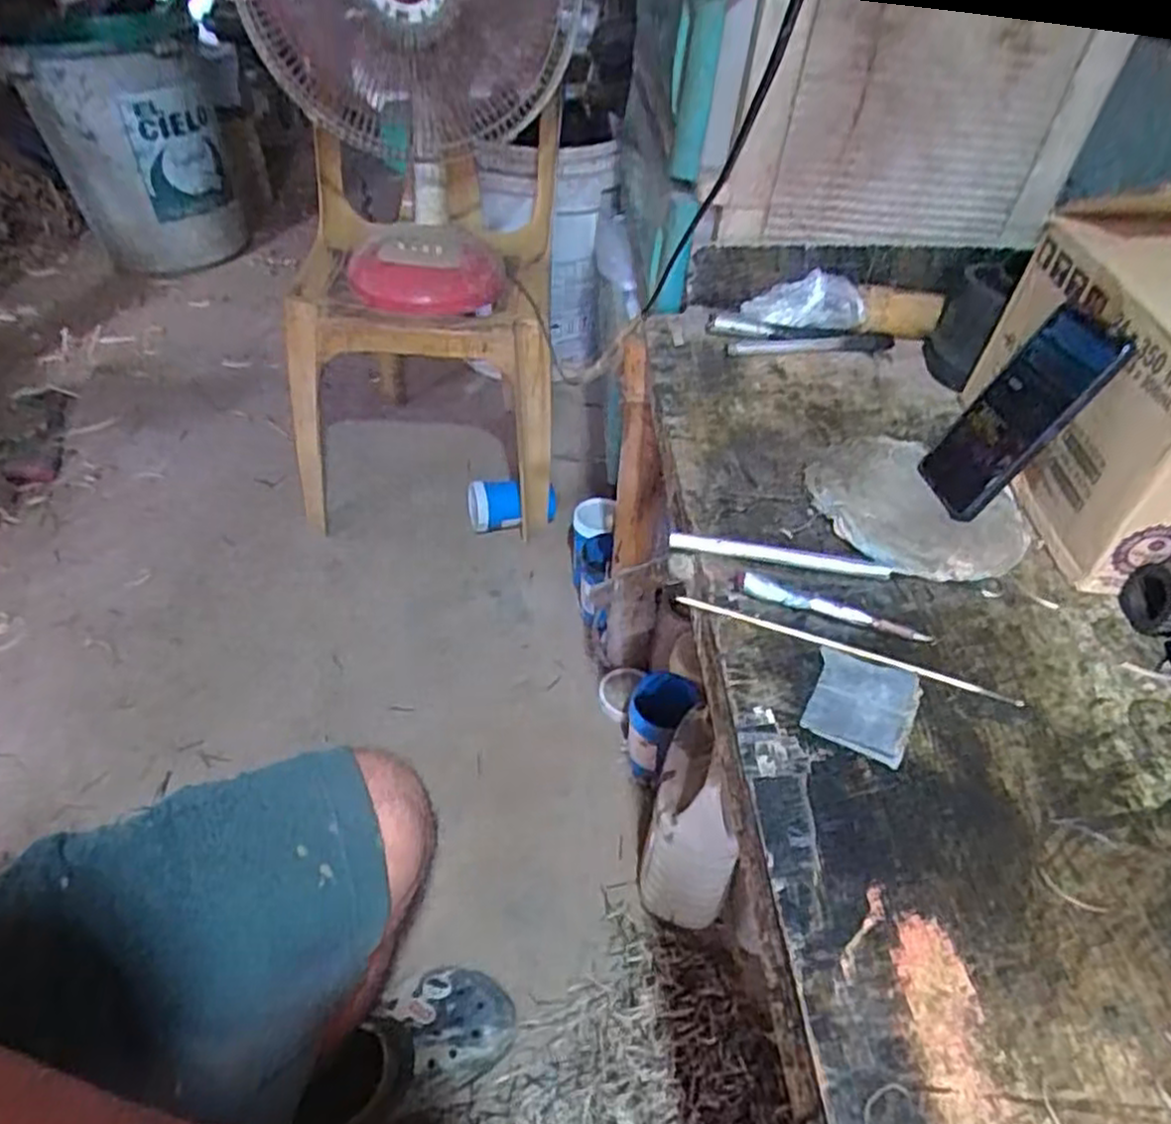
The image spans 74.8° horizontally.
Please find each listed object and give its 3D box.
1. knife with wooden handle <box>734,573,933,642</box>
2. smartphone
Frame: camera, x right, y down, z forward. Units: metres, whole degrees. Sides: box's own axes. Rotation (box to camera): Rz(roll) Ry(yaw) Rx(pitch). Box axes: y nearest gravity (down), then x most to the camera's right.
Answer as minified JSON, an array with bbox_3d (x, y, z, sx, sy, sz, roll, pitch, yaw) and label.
[{"bbox_3d":[0.172,0.031,0.535,0.133,0.013,0.014,14,44,9],"label":"knife with wooden handle"},{"bbox_3d":[0.329,-0.113,0.592,0.016,0.164,0.078,13,38,-30],"label":"smartphone"}]

